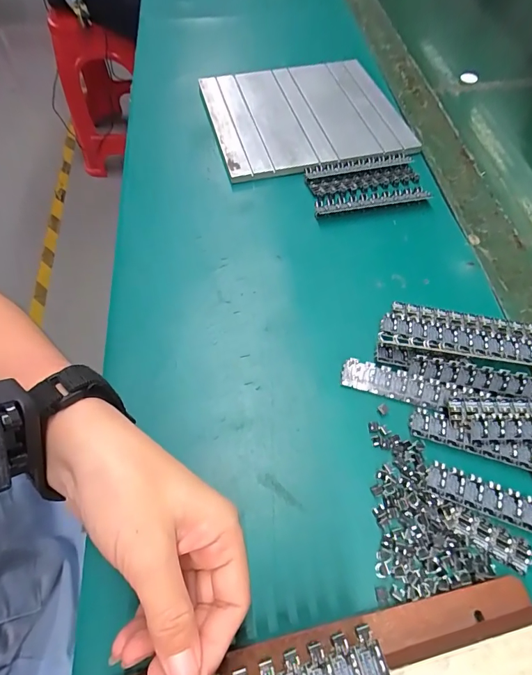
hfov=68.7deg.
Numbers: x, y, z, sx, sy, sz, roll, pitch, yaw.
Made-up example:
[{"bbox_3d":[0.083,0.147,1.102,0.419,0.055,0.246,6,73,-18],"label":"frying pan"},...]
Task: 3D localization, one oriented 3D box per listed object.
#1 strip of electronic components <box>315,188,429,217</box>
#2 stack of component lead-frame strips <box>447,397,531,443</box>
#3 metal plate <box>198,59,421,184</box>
[{"bbox_3d":[0.099,-0.129,0.364,0.111,0.004,0.025,-9,60,-6],"label":"strip of electronic components"},{"bbox_3d":[0.179,0.052,0.251,0.116,0.012,0.030,0,60,-1],"label":"stack of component lead-frame strips"},{"bbox_3d":[0.040,-0.248,0.424,0.198,0.015,0.182,-13,61,-8],"label":"metal plate"}]

